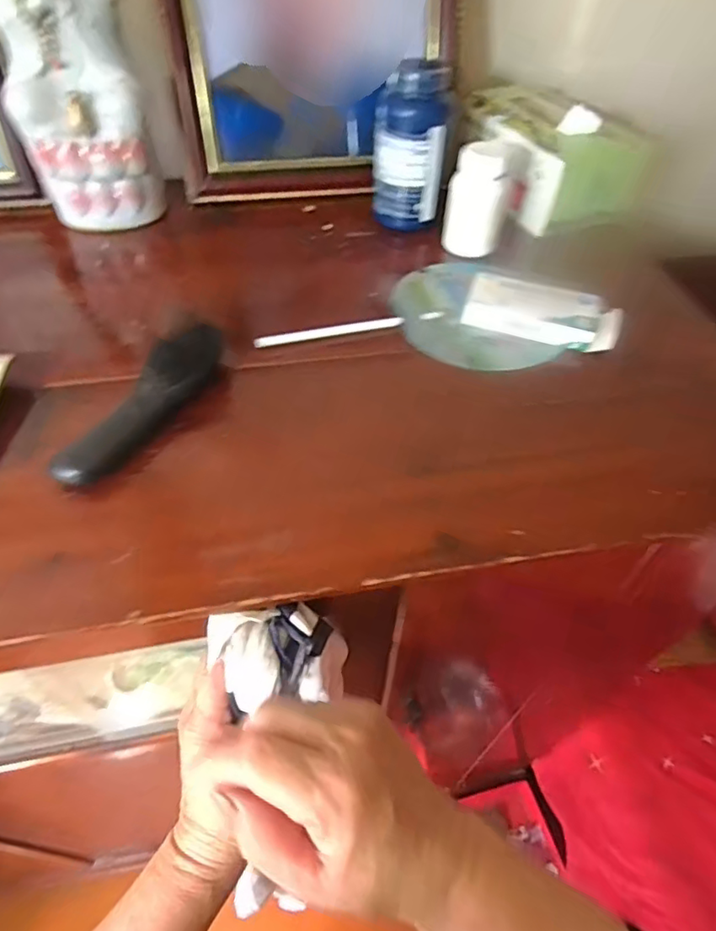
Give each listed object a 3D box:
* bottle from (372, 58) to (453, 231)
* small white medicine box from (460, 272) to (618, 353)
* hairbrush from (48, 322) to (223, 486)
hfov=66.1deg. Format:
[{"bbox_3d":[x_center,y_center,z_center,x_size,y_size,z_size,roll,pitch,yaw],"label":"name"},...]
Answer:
[{"bbox_3d":[0.054,-0.331,0.574,0.069,0.143,0.061,5,51,3],"label":"bottle"},{"bbox_3d":[0.167,-0.139,0.497,0.133,0.022,0.063,16,52,11],"label":"small white medicine box"},{"bbox_3d":[-0.154,-0.049,0.407,0.031,0.043,0.159,28,56,20],"label":"hairbrush"}]

